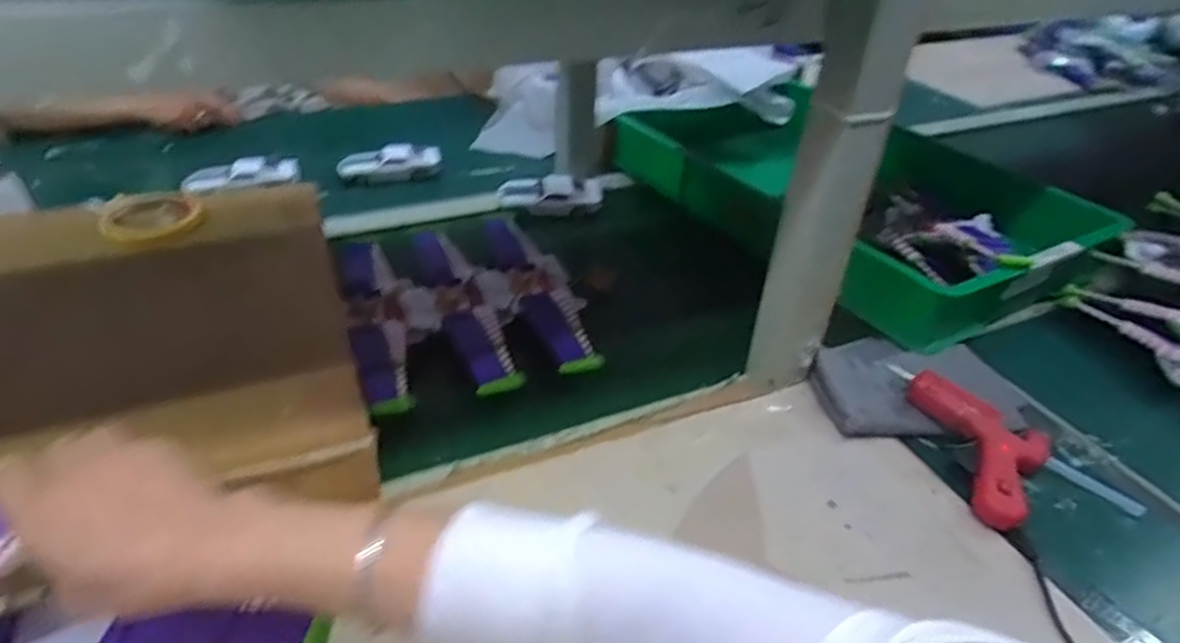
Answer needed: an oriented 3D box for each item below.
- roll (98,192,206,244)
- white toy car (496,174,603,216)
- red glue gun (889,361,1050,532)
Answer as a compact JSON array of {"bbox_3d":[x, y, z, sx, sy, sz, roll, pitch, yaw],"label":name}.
[{"bbox_3d":[-0.442,-0.109,0.711,0.087,0.018,0.085,-11,38,-20],"label":"roll"},{"bbox_3d":[-0.050,-0.164,0.902,0.128,0.034,0.044,-3,36,-9],"label":"white toy car"},{"bbox_3d":[0.304,0.096,0.582,0.135,0.040,0.116,25,41,27],"label":"red glue gun"}]

